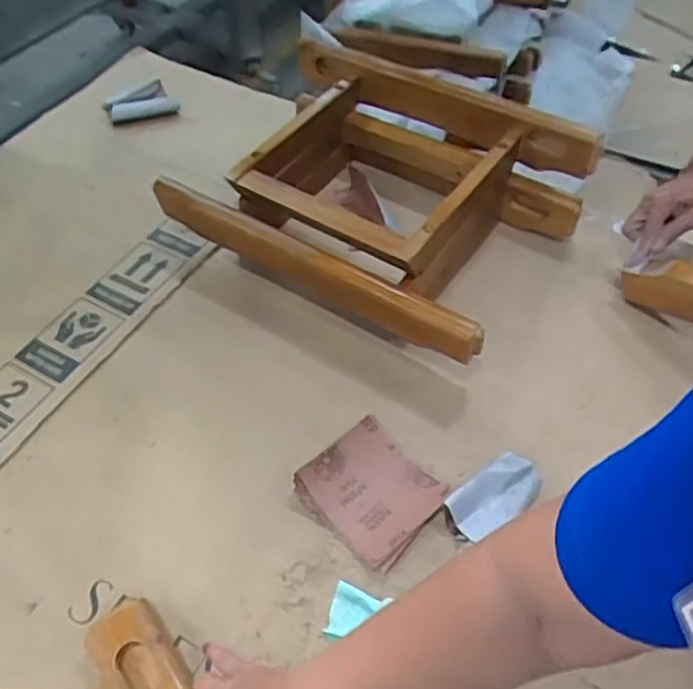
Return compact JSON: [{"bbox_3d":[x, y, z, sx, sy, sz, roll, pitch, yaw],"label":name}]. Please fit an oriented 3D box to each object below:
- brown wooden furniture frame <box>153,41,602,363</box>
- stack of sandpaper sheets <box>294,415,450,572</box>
[{"bbox_3d":[0.038,-0.233,0.895,0.509,0.165,0.381,29,59,25],"label":"brown wooden furniture frame"},{"bbox_3d":[0.028,0.157,0.704,0.118,0.024,0.135,-39,58,-24],"label":"stack of sandpaper sheets"}]

